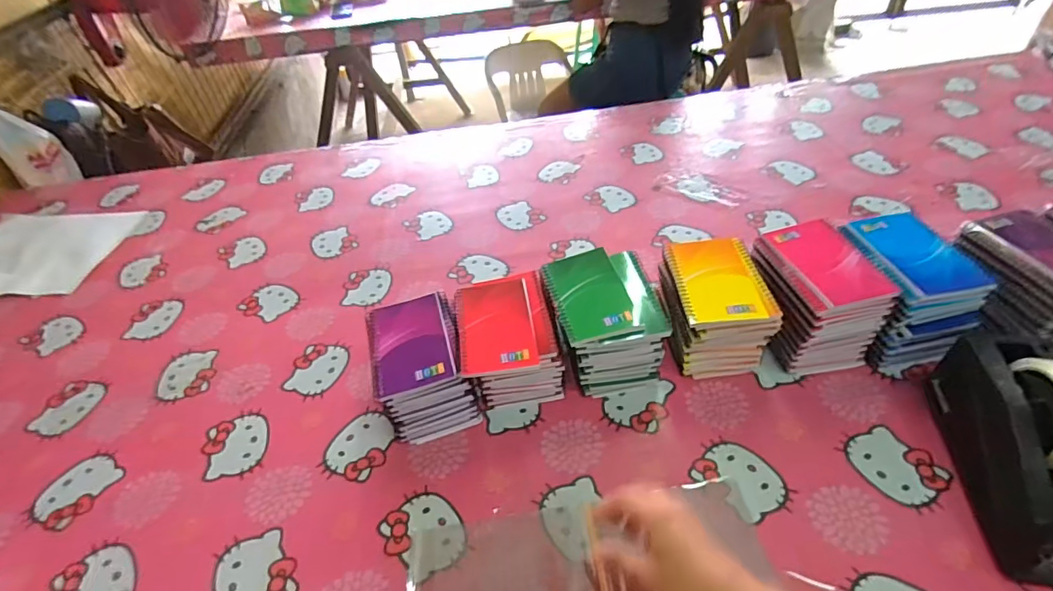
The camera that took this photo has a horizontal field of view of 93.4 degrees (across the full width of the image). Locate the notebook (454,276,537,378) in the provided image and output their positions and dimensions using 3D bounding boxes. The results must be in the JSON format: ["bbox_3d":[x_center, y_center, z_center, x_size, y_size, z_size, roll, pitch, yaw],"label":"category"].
[{"bbox_3d":[-0.035,0.032,0.553,0.083,0.012,0.126,-8,45,-2],"label":"notebook"}]

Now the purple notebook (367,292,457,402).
[{"bbox_3d":[-0.130,0.048,0.550,0.084,0.013,0.131,-15,45,-8],"label":"purple notebook"}]

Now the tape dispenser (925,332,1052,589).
[{"bbox_3d":[0.454,0.129,0.442,0.077,0.123,0.210,4,45,10],"label":"tape dispenser"}]

